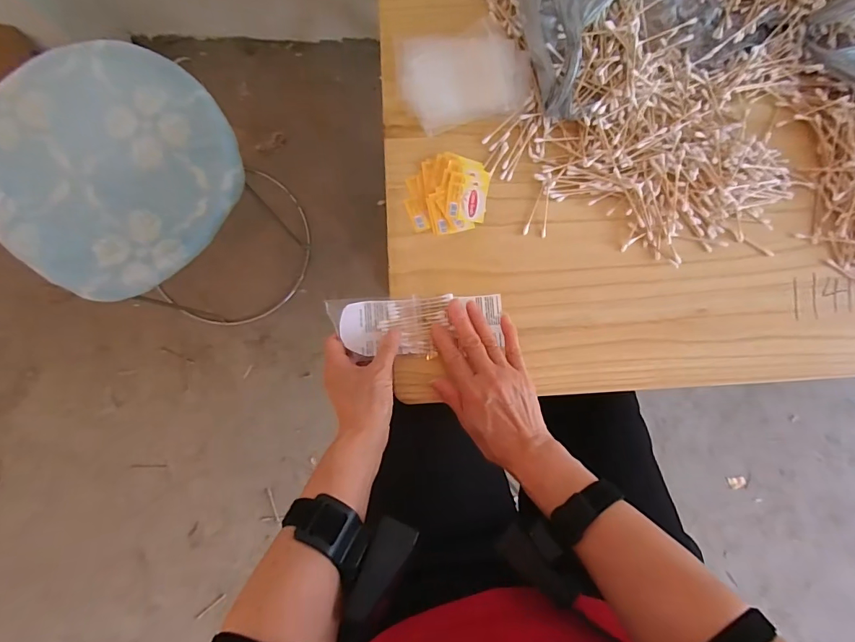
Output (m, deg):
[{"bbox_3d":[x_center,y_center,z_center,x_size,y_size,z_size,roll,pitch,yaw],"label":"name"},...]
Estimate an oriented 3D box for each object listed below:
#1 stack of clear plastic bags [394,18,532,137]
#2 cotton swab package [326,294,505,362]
[{"bbox_3d":[0.042,-0.267,0.469,0.141,0.030,0.101,-15,87,-4],"label":"stack of clear plastic bags"},{"bbox_3d":[-0.009,0.002,0.453,0.174,0.011,0.061,-6,86,-7],"label":"cotton swab package"}]

